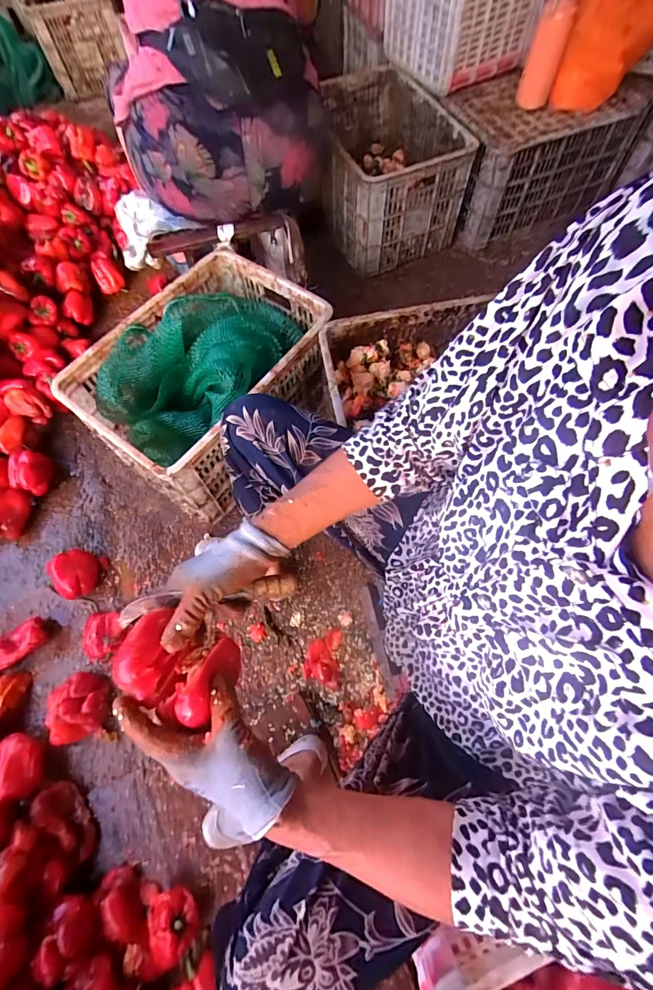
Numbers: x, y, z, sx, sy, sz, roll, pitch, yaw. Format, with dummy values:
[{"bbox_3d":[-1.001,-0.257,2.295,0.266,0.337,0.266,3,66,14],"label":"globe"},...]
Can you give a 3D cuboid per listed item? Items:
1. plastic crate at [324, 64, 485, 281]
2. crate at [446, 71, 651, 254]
[{"bbox_3d":[0.173,-1.015,1.282,0.368,0.286,0.529,-14,65,-6],"label":"plastic crate"},{"bbox_3d":[0.621,-1.047,1.262,0.515,0.281,0.307,-20,66,-9],"label":"crate"}]

